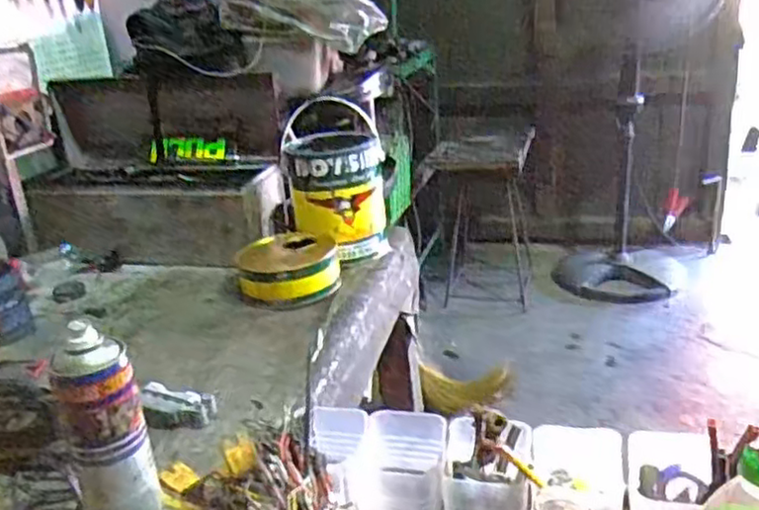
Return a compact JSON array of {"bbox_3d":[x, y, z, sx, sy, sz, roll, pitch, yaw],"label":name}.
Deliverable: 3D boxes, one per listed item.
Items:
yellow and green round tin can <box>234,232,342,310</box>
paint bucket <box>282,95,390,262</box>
[{"bbox_3d":[-0.149,0.022,1.155,0.161,0.066,0.165,-3,23,1],"label":"yellow and green round tin can"},{"bbox_3d":[-0.077,-0.124,1.245,0.171,0.241,0.190,-7,23,-7],"label":"paint bucket"}]

